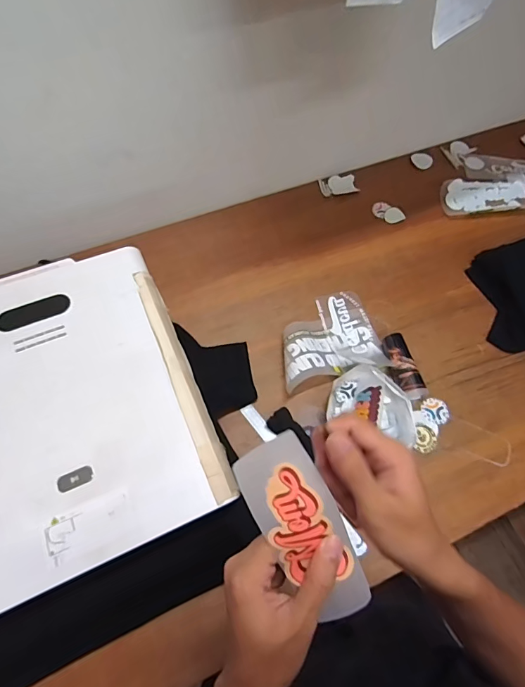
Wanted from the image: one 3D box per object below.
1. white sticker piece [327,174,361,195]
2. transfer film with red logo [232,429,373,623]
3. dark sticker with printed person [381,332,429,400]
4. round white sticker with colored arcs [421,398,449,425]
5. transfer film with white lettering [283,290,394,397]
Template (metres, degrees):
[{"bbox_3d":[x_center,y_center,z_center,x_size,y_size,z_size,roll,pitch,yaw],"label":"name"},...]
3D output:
[{"bbox_3d":[0.220,-0.441,1.112,0.076,0.022,0.058,-12,63,-9],"label":"white sticker piece"},{"bbox_3d":[0.030,0.131,0.285,0.053,0.010,0.135,-28,96,-11],"label":"transfer film with red logo"},{"bbox_3d":[0.290,0.047,0.840,0.050,0.051,0.144,-9,63,-7],"label":"dark sticker with printed person"},{"bbox_3d":[0.349,0.136,0.817,0.051,0.004,0.056,1,62,-2],"label":"round white sticker with colored arcs"},{"bbox_3d":[0.135,-0.024,0.860,0.228,0.061,0.211,-14,64,-10],"label":"transfer film with white lettering"}]

